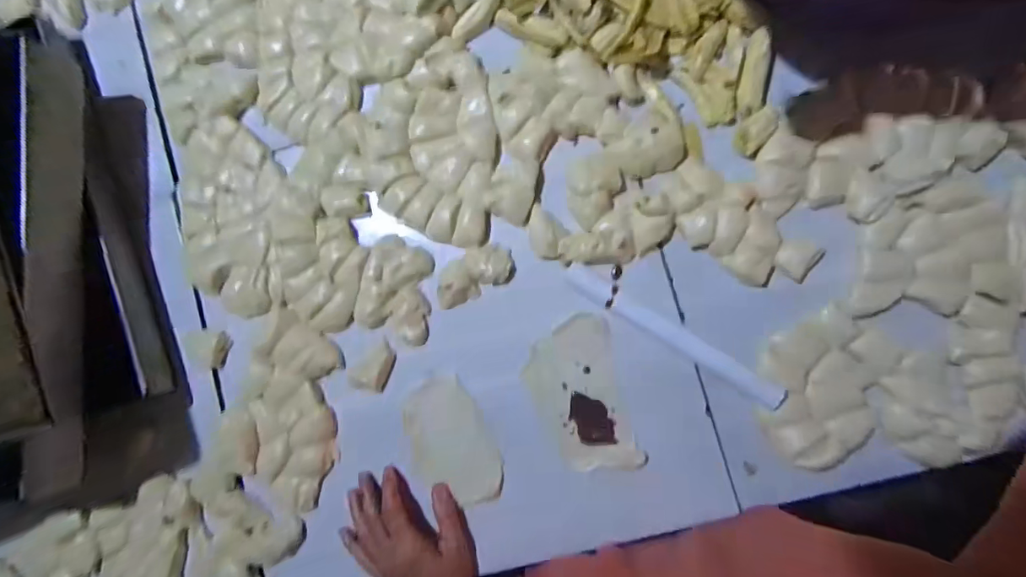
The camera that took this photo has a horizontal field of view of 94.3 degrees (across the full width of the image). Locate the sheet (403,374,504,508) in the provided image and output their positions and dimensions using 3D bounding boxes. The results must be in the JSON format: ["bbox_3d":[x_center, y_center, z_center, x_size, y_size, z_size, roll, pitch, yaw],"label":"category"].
[{"bbox_3d":[-0.064,0.161,0.497,0.084,0.009,0.130,-26,86,5],"label":"sheet"}]

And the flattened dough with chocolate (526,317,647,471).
[{"bbox_3d":[0.069,0.110,0.480,0.090,0.006,0.153,-18,86,5],"label":"flattened dough with chocolate"}]

